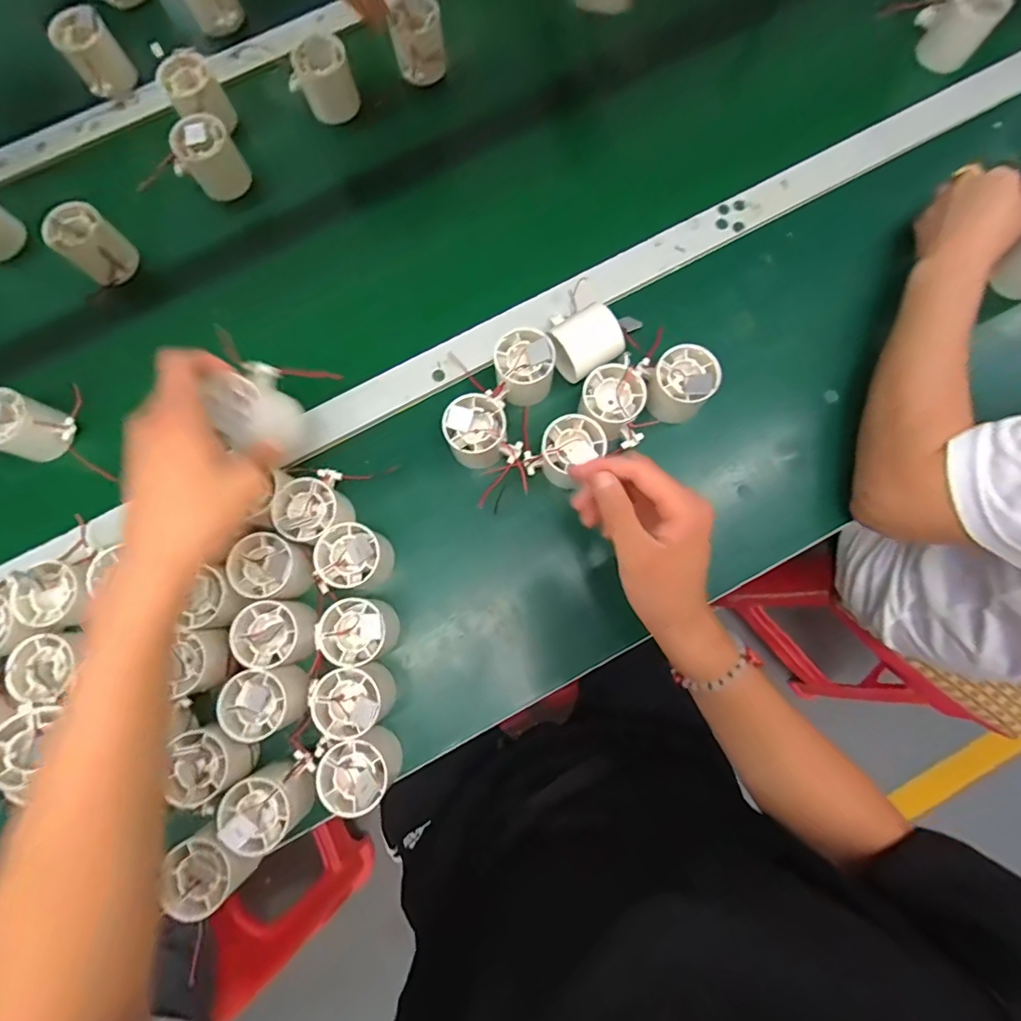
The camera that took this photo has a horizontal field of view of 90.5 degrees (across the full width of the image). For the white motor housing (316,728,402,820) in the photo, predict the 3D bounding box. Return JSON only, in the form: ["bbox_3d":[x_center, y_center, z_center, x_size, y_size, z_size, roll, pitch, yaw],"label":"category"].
[{"bbox_3d":[-0.121,0.211,0.417,0.053,0.062,0.052,0,79,1],"label":"white motor housing"}]

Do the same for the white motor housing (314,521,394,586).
[{"bbox_3d":[-0.134,0.042,0.445,0.058,0.051,0.054,12,79,3],"label":"white motor housing"}]

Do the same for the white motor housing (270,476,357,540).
[{"bbox_3d":[-0.174,0.003,0.449,0.055,0.050,0.051,0,79,1],"label":"white motor housing"}]

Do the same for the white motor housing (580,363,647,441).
[{"bbox_3d":[0.091,-0.097,0.459,0.052,0.045,0.055,0,79,1],"label":"white motor housing"}]

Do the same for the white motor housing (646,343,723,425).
[{"bbox_3d":[0.154,-0.113,0.465,0.056,0.056,0.055,38,82,8],"label":"white motor housing"}]

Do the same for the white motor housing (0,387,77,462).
[{"bbox_3d":[-0.454,-0.078,0.474,0.064,0.051,0.053,14,79,4],"label":"white motor housing"}]

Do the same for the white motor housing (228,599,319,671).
[{"bbox_3d":[-0.201,0.105,0.433,0.051,0.048,0.053,-1,79,0],"label":"white motor housing"}]

